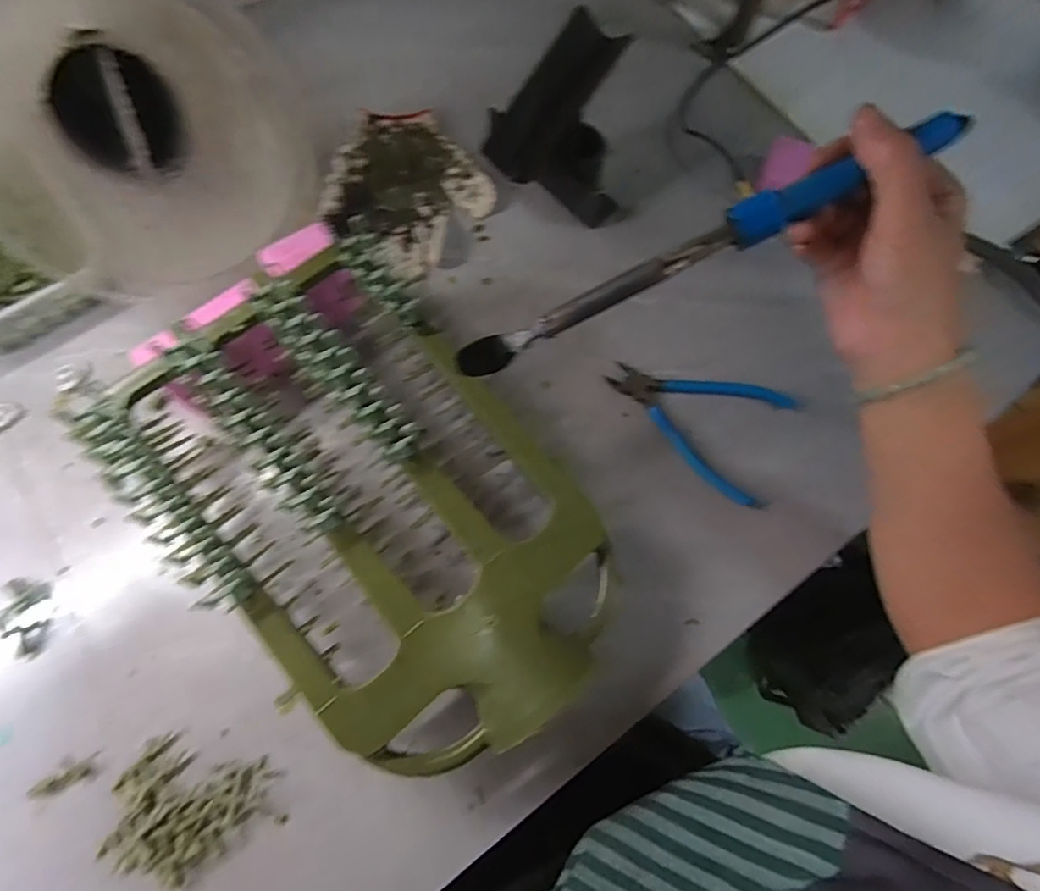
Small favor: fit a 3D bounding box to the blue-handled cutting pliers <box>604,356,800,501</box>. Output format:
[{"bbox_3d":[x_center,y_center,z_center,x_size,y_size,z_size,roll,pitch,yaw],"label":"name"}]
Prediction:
[{"bbox_3d":[0.151,-0.032,0.426,0.093,0.010,0.148,-42,77,-13],"label":"blue-handled cutting pliers"}]

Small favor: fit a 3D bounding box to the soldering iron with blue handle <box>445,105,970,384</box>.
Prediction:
[{"bbox_3d":[0.094,-0.108,0.304,0.287,0.019,0.021,-24,72,14],"label":"soldering iron with blue handle"}]

